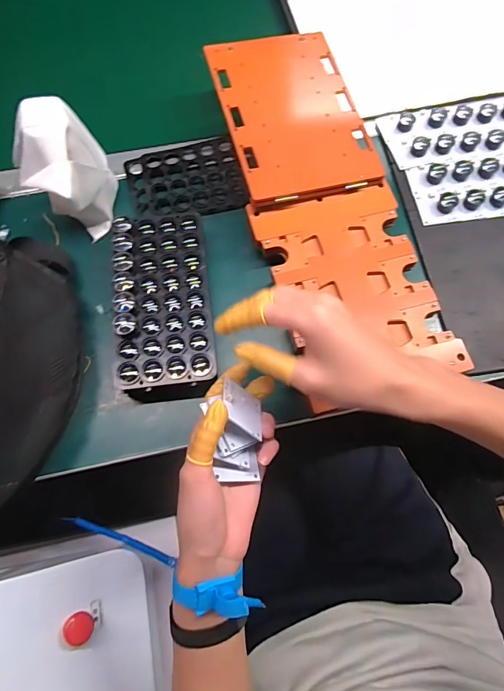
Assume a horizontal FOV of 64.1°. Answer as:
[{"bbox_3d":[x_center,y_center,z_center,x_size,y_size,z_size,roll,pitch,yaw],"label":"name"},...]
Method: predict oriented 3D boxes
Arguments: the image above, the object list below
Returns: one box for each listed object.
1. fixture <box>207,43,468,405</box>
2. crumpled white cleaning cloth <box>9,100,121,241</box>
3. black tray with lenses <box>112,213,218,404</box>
[{"bbox_3d":[0.078,-0.170,0.456,0.163,0.039,0.450,-17,74,-3],"label":"fixture"},{"bbox_3d":[-0.201,-0.183,0.441,0.087,0.116,0.094,-20,74,-5],"label":"crumpled white cleaning cloth"},{"bbox_3d":[-0.093,-0.046,0.432,0.101,0.047,0.201,-5,73,-2],"label":"black tray with lenses"}]

